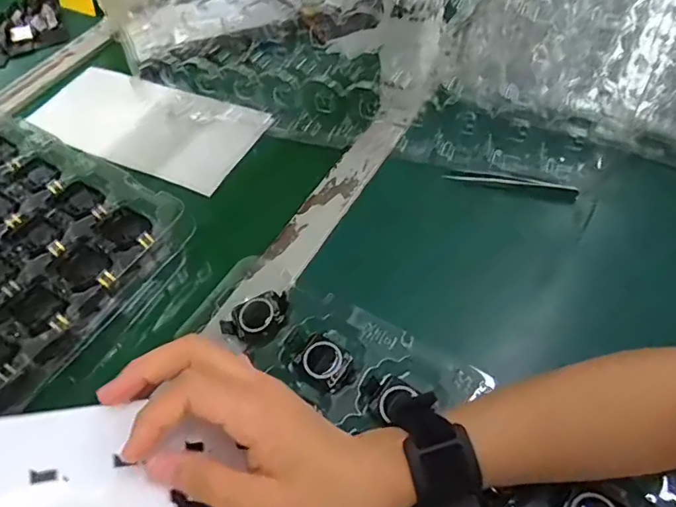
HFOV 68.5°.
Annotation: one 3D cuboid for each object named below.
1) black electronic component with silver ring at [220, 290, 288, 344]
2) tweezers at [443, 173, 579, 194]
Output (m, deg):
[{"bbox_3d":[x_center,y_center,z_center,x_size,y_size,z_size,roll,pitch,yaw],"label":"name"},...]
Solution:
[{"bbox_3d":[-0.063,0.049,0.382,0.053,0.013,0.038,-22,56,-10],"label":"black electronic component with silver ring"},{"bbox_3d":[0.156,-0.066,0.450,0.115,0.010,0.009,10,57,12],"label":"tweezers"}]

